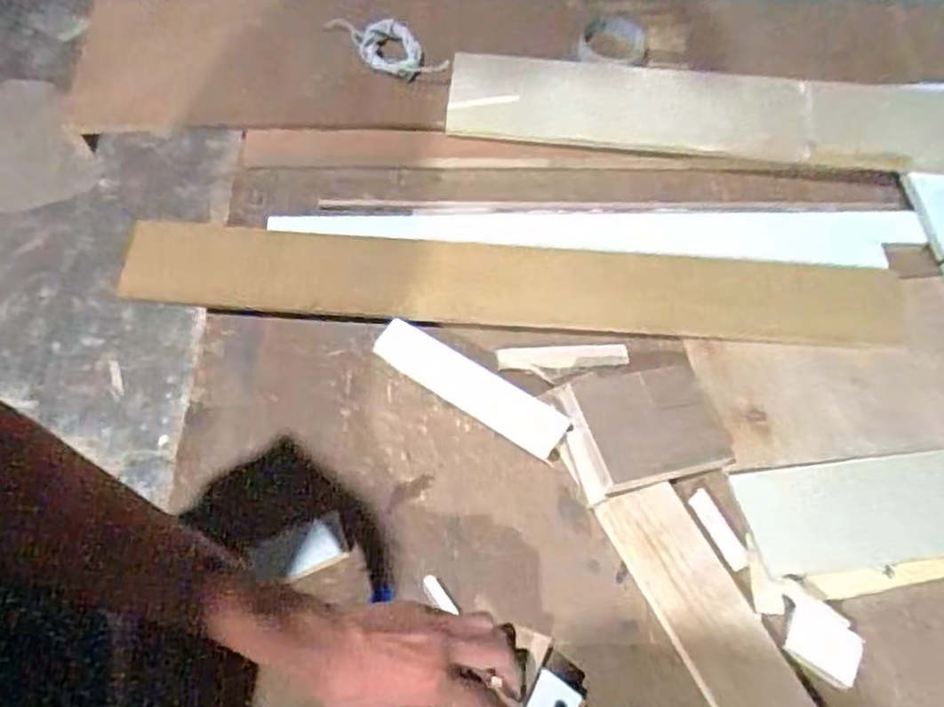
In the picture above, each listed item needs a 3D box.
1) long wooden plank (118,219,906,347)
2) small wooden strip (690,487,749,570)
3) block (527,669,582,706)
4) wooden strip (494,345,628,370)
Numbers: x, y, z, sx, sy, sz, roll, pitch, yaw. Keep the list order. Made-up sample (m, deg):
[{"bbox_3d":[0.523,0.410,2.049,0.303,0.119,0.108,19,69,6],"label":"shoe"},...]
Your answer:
[{"bbox_3d":[0.047,-0.072,0.727,0.778,0.012,0.087,4,61,0],"label":"long wooden plank"},{"bbox_3d":[0.218,0.155,0.633,0.020,0.004,0.072,-23,64,-14],"label":"small wooden strip"},{"bbox_3d":[0.059,0.276,0.548,0.035,0.010,0.050,25,63,11],"label":"block"},{"bbox_3d":[0.090,0.003,0.710,0.129,0.006,0.023,-1,61,-3],"label":"wooden strip"}]

